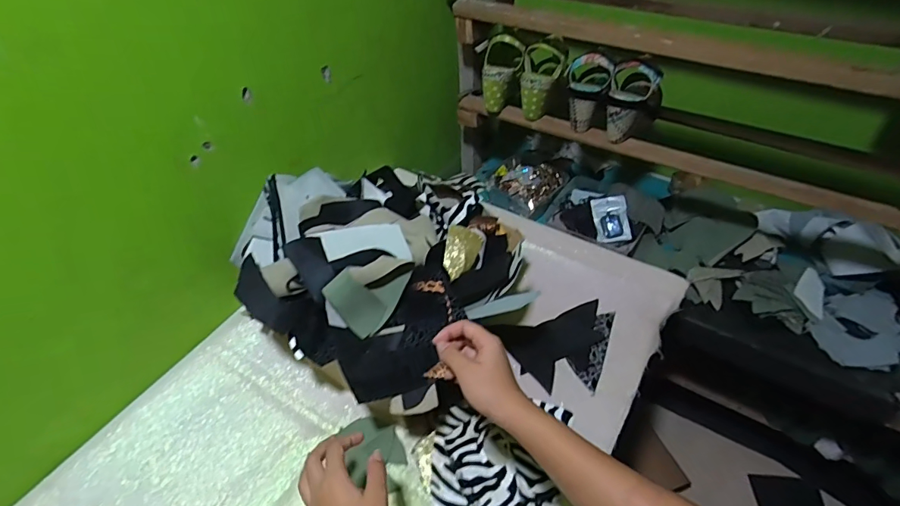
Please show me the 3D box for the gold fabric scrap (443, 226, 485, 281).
[{"bbox_3d":[0.017,0.001,0.643,0.058,0.016,0.080,14,74,-17],"label":"gold fabric scrap"}]

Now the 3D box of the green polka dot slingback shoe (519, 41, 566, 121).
[{"bbox_3d":[0.177,-0.335,0.877,0.078,0.137,0.072,11,47,11],"label":"green polka dot slingback shoe"}]

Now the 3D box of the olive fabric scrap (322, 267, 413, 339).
[{"bbox_3d":[-0.098,0.054,0.578,0.102,0.091,0.011,-34,25,-25],"label":"olive fabric scrap"}]

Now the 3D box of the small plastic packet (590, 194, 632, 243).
[{"bbox_3d":[0.343,-0.072,0.956,0.068,0.009,0.099,-9,81,18],"label":"small plastic packet"}]

